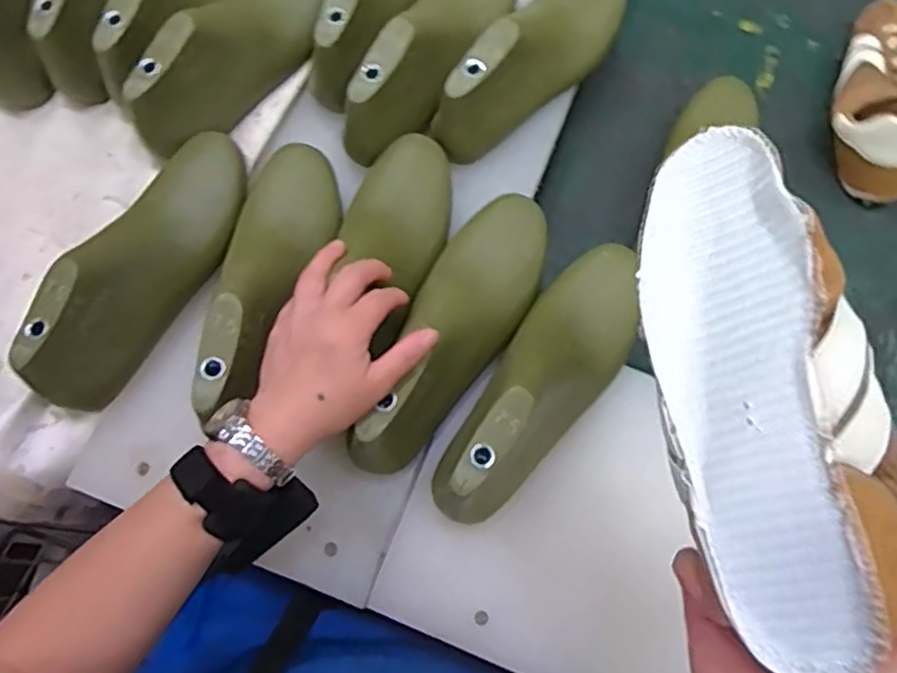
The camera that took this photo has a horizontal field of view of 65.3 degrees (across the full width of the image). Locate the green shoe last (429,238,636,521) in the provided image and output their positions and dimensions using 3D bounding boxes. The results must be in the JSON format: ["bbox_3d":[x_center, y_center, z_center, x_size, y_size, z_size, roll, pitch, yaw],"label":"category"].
[{"bbox_3d":[0.077,0.029,0.512,0.081,0.093,0.248,32,74,10],"label":"green shoe last"}]

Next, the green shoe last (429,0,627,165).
[{"bbox_3d":[0.078,-0.250,0.602,0.074,0.081,0.246,36,75,11],"label":"green shoe last"}]

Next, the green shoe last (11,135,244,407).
[{"bbox_3d":[-0.227,-0.060,0.532,0.069,0.084,0.240,21,72,6],"label":"green shoe last"}]

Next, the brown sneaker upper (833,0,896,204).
[{"bbox_3d":[0.426,-0.245,0.666,0.090,0.072,0.225,21,72,6],"label":"brown sneaker upper"}]

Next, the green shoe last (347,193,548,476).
[{"bbox_3d":[0.004,-0.004,0.526,0.076,0.083,0.236,27,68,7],"label":"green shoe last"}]

